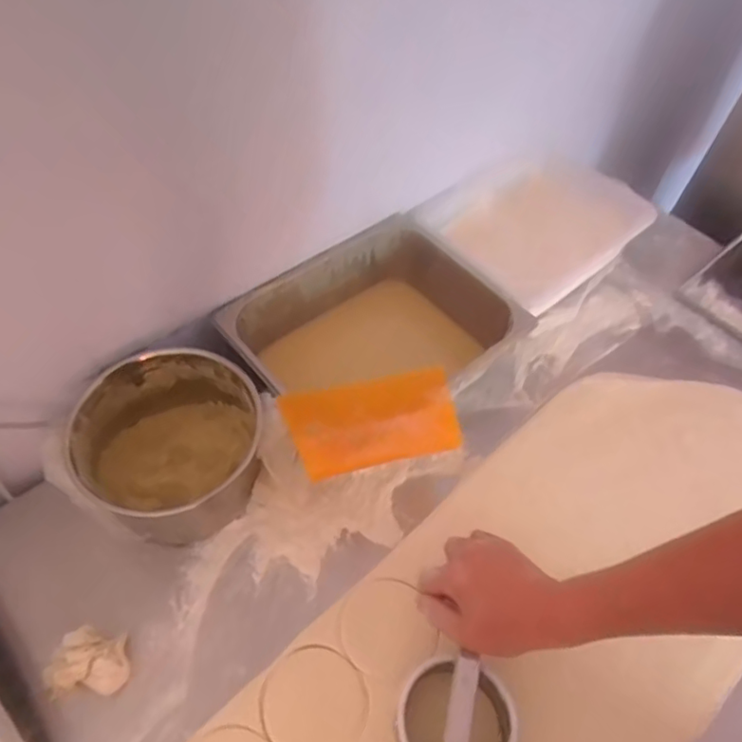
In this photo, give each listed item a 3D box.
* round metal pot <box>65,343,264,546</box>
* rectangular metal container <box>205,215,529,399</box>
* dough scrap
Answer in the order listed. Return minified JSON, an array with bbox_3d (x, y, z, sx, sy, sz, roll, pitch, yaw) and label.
[{"bbox_3d":[-0.214,0.081,0.668,0.182,0.113,0.175,2,55,-3],"label":"round metal pot"},{"bbox_3d":[0.007,-0.032,0.818,0.275,0.162,0.326,39,61,23],"label":"rectangular metal container"},{"bbox_3d":[-0.270,0.276,0.576,0.077,0.049,0.058,1,55,-4],"label":"dough scrap"}]

